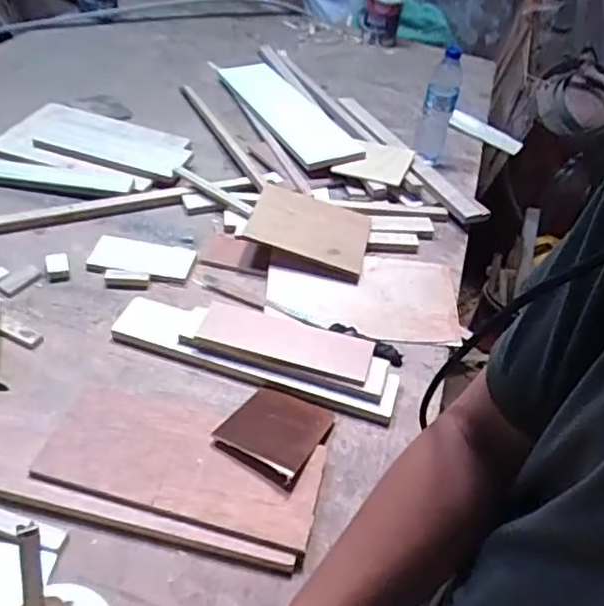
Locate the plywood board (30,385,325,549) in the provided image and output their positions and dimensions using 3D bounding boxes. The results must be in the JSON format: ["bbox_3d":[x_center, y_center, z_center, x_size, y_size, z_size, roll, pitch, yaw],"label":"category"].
[{"bbox_3d":[-0.135,0.175,0.682,0.308,0.017,0.136,13,41,5],"label":"plywood board"}]

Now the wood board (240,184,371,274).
[{"bbox_3d":[0.012,-0.135,1.017,0.203,0.019,0.183,18,35,2],"label":"wood board"}]

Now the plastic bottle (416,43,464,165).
[{"bbox_3d":[0.283,-0.404,1.231,0.062,0.215,0.077,15,44,9],"label":"plastic bottle"}]

